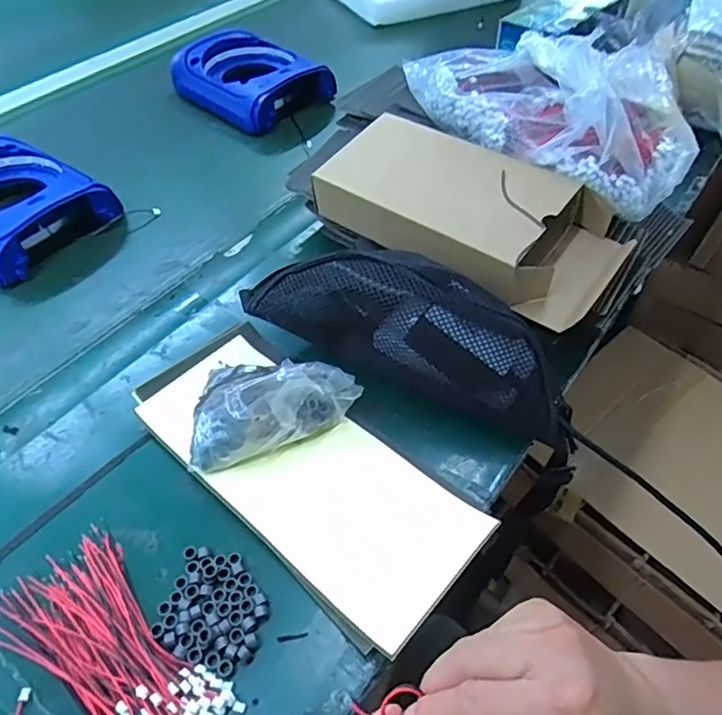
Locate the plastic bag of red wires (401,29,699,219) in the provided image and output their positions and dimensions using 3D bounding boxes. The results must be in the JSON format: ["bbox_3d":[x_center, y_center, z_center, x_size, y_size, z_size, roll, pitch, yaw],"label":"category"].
[{"bbox_3d":[0.177,-0.270,0.578,0.117,0.101,0.324,-32,59,-25],"label":"plastic bag of red wires"}]

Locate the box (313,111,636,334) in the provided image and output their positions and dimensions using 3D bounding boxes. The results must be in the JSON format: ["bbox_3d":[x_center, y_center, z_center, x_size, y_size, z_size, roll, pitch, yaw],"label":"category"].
[{"bbox_3d":[0.106,-0.144,0.562,0.291,0.073,0.139,33,57,21],"label":"box"}]

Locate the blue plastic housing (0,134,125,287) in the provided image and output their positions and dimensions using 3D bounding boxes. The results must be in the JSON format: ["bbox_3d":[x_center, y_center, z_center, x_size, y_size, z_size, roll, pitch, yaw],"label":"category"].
[{"bbox_3d":[-0.422,-0.185,0.675,0.201,0.057,0.163,28,55,19],"label":"blue plastic housing"}]

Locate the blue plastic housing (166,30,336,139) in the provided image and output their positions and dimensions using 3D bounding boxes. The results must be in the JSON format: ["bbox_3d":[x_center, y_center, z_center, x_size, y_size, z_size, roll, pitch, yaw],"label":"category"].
[{"bbox_3d":[-0.173,-0.423,0.875,0.217,0.074,0.155,35,58,23],"label":"blue plastic housing"}]

